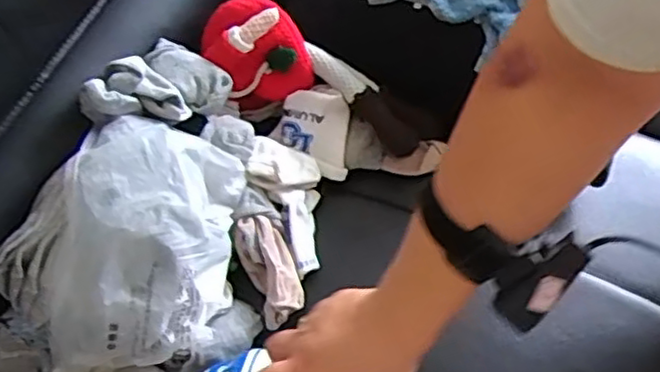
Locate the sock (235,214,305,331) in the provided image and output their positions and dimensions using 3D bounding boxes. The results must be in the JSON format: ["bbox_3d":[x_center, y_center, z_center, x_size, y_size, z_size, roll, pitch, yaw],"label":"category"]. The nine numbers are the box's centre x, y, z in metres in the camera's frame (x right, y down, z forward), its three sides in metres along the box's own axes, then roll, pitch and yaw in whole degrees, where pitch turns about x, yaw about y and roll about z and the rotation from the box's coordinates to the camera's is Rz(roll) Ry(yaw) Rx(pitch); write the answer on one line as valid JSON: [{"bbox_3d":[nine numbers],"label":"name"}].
[{"bbox_3d":[-0.056,0.076,0.643,0.044,0.030,0.101,-21,62,-11],"label":"sock"}]

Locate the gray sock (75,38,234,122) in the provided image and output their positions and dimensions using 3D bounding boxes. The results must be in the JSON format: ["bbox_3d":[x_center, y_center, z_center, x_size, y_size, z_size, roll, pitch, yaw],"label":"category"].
[{"bbox_3d":[-0.159,-0.096,0.651,0.093,0.057,0.119,26,64,15],"label":"gray sock"}]

